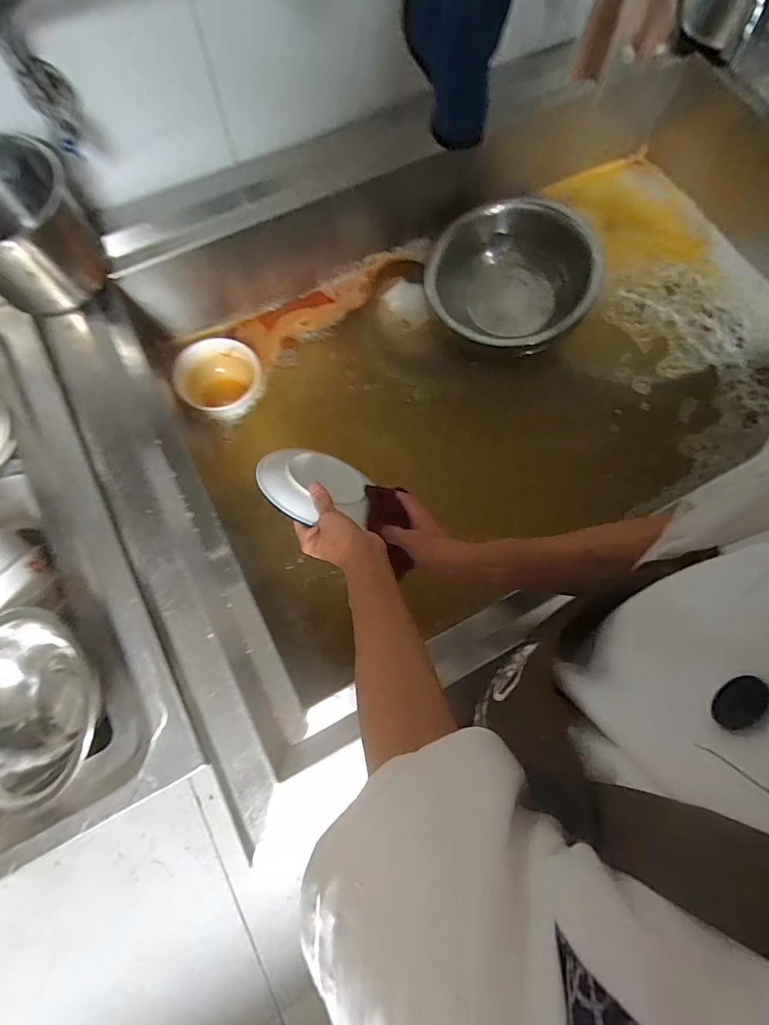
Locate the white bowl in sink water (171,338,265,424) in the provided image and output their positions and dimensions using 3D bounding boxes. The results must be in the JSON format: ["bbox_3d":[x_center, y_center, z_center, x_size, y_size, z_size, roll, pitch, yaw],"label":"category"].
[{"bbox_3d":[-0.259,-0.208,0.726,0.126,0.069,0.135,0,74,-2],"label":"white bowl in sink water"}]

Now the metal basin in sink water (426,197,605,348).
[{"bbox_3d":[0.197,-0.362,0.732,0.254,0.131,0.230,6,74,0],"label":"metal basin in sink water"}]

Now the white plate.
[{"bbox_3d":[-0.079,-0.031,0.528,0.131,0.020,0.114,10,40,-21],"label":"white plate"}]

